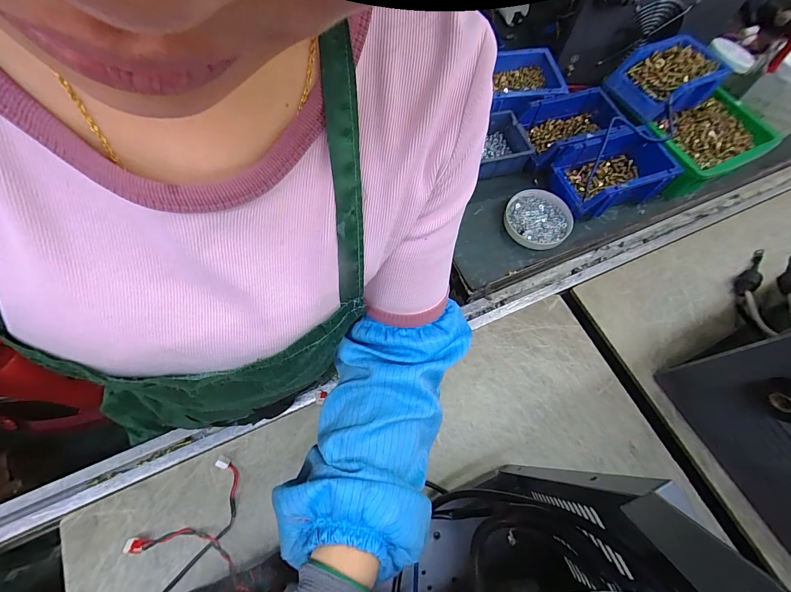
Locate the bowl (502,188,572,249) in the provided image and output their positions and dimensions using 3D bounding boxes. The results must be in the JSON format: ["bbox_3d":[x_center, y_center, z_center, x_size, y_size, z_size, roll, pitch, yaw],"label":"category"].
[{"bbox_3d":[0.227,-0.125,0.574,0.099,0.025,0.099,1,66,-2],"label":"bowl"}]

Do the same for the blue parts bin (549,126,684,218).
[{"bbox_3d":[0.338,-0.194,0.567,0.164,0.059,0.105,-14,67,-8],"label":"blue parts bin"}]

